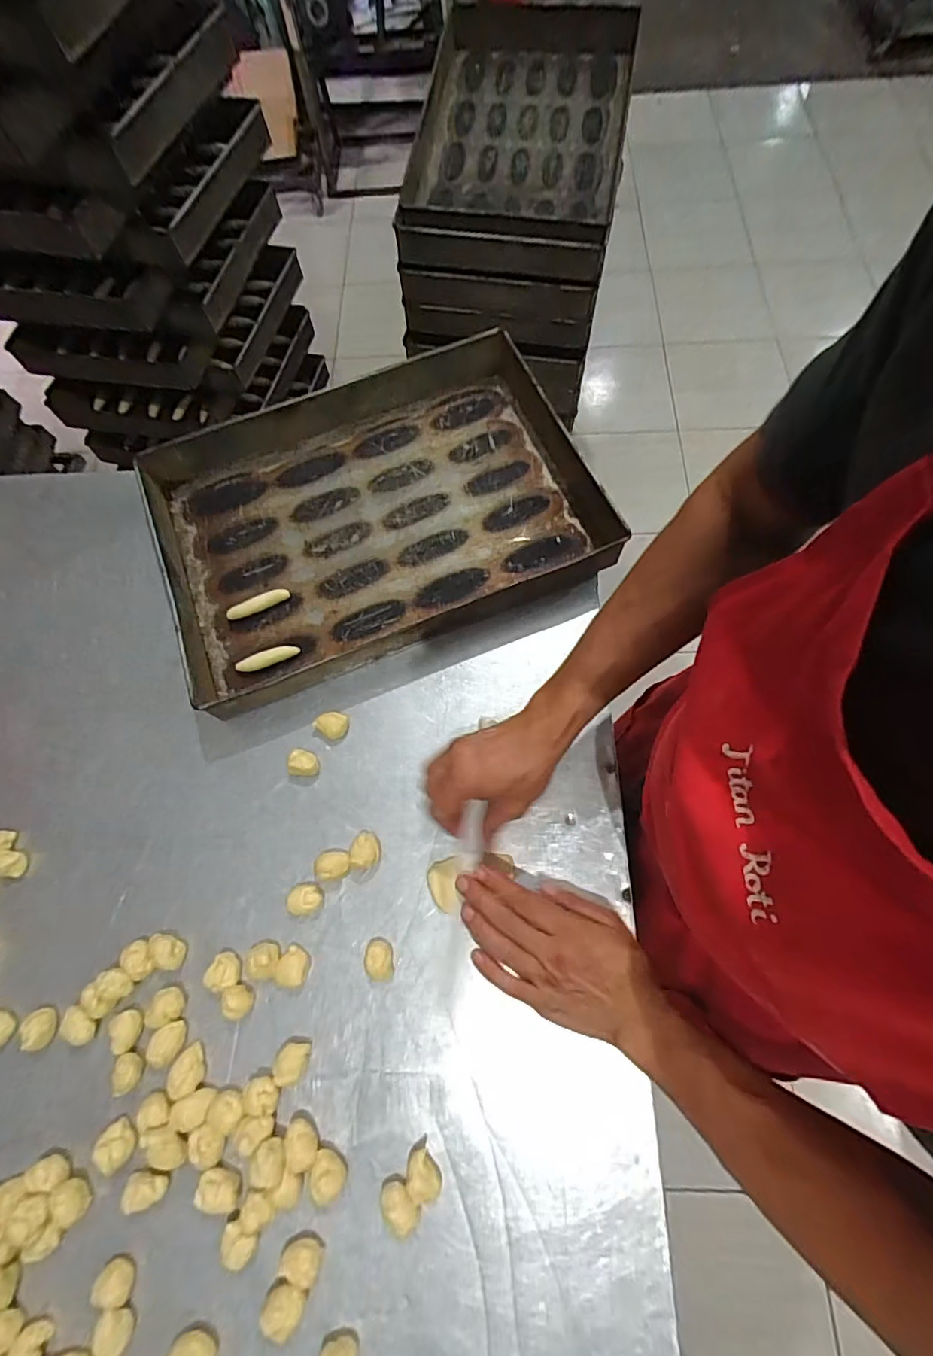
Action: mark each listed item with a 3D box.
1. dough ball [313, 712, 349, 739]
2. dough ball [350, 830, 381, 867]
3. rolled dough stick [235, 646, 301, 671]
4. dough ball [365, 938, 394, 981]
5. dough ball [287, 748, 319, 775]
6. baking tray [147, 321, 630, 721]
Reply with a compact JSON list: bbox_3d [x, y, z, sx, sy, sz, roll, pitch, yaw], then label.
[{"bbox_3d":[-0.146,0.050,0.583,0.034,0.011,0.030,34,74,13],"label":"dough ball"},{"bbox_3d":[-0.101,0.171,0.531,0.028,0.021,0.034,-6,70,0],"label":"dough ball"},{"bbox_3d":[-0.230,-0.024,0.616,0.073,0.009,0.019,-19,70,-5],"label":"rolled dough stick"},{"bbox_3d":[-0.082,0.263,0.499,0.025,0.016,0.035,-7,70,-1],"label":"dough ball"},{"bbox_3d":[-0.174,0.089,0.567,0.029,0.017,0.027,-1,70,2],"label":"dough ball"},{"bbox_3d":[-0.117,-0.202,0.651,0.505,0.058,0.357,-21,71,-6],"label":"baking tray"}]

